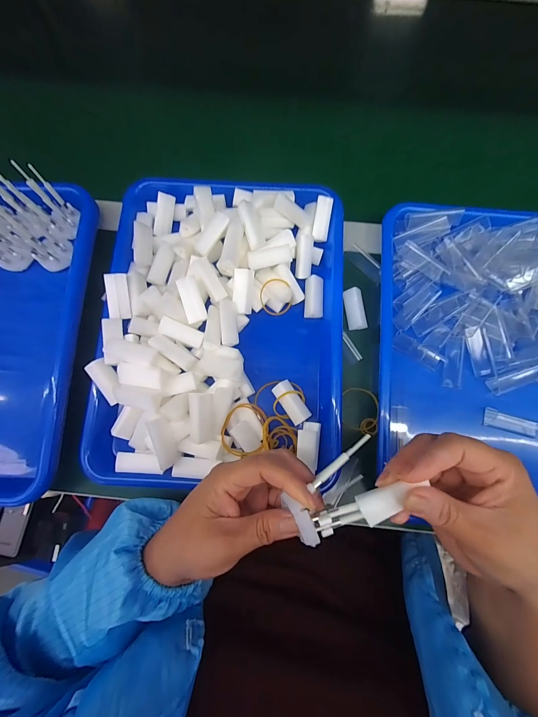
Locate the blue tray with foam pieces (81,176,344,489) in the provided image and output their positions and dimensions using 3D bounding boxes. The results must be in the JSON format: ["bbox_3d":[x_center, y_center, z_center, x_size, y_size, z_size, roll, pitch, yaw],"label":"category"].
[{"bbox_3d":[-0.047,-0.038,0.307,0.247,0.053,0.320,1,78,1],"label":"blue tray with foam pieces"}]

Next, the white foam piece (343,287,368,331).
[{"bbox_3d":[0.097,-0.055,0.328,0.021,0.010,0.047,-12,93,-2],"label":"white foam piece"}]

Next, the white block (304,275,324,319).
[{"bbox_3d":[0.051,-0.068,0.328,0.020,0.016,0.046,3,78,1],"label":"white block"}]

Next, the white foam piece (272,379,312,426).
[{"bbox_3d":[0.024,0.045,0.305,0.020,0.017,0.046,-33,80,-6],"label":"white foam piece"}]

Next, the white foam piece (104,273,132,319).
[{"bbox_3d":[-0.153,-0.063,0.297,0.020,0.009,0.045,-5,95,0],"label":"white foam piece"}]

